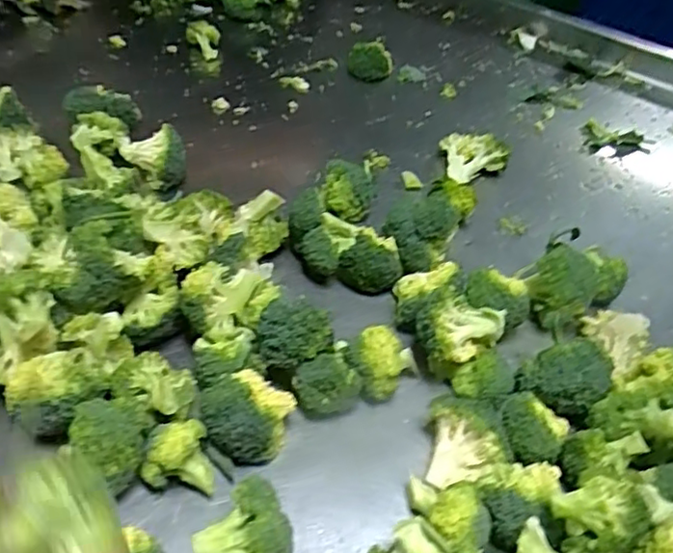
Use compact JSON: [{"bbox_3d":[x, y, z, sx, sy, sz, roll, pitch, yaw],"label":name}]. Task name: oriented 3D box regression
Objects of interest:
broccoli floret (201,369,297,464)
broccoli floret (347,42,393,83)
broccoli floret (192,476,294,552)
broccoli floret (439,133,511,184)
[{"bbox_3d":[-0.061,0.095,0.446,0.061,0.046,0.054,-2,50,-6],"label":"broccoli floret"},{"bbox_3d":[0.040,-0.252,0.763,0.052,0.039,0.026,3,49,-1],"label":"broccoli floret"},{"bbox_3d":[-0.054,0.161,0.384,0.057,0.054,0.054,-27,56,-24],"label":"broccoli floret"},{"bbox_3d":[0.129,-0.122,0.654,0.068,0.037,0.060,-25,55,-23],"label":"broccoli floret"}]

